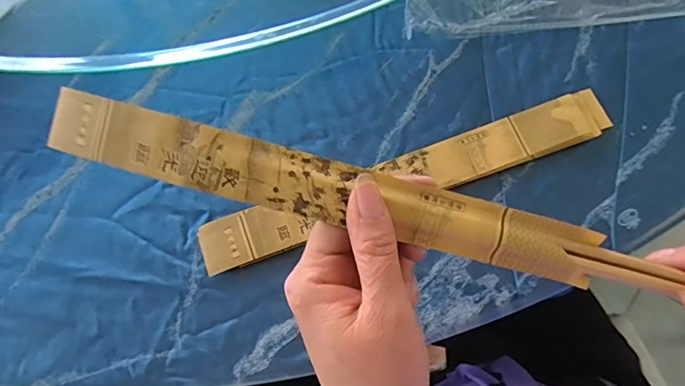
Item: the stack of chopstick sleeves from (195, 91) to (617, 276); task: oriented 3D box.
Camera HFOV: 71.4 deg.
[{"bbox_3d":[0.044,-0.009,0.317,0.280,0.011,0.033,-20,74,-5],"label":"stack of chopstick sleeves"}]

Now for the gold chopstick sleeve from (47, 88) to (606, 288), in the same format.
[{"bbox_3d":[-0.013,-0.003,0.220,0.254,0.015,0.027,15,74,2],"label":"gold chopstick sleeve"}]

